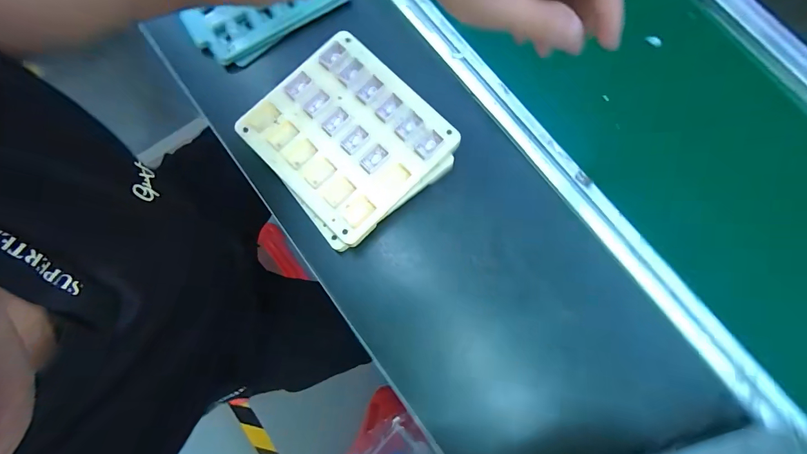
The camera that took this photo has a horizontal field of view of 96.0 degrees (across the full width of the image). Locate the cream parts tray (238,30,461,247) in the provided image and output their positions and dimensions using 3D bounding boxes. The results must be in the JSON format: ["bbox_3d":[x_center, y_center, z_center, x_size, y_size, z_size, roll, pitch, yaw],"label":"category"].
[{"bbox_3d":[-0.065,-0.108,0.418,0.174,0.015,0.198,-45,81,-7],"label":"cream parts tray"}]

